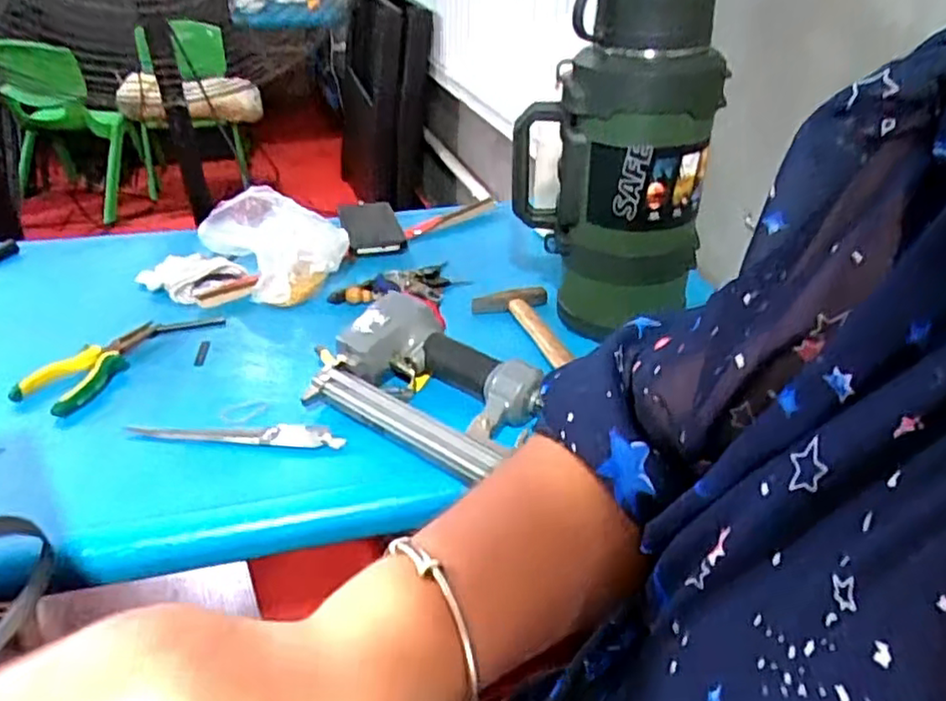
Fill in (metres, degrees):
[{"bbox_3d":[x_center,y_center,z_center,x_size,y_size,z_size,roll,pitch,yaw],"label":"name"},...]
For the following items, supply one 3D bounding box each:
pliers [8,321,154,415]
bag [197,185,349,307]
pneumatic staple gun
[{"bbox_3d":[-0.388,0.010,0.673,0.073,0.019,0.155,5,33,4],"label":"pliers"},{"bbox_3d":[-0.246,-0.135,0.834,0.168,0.089,0.166,-11,36,-20],"label":"bag"},{"bbox_3d":[-0.040,0.029,0.622,0.233,0.065,0.152,23,39,28],"label":"pneumatic staple gun"}]

